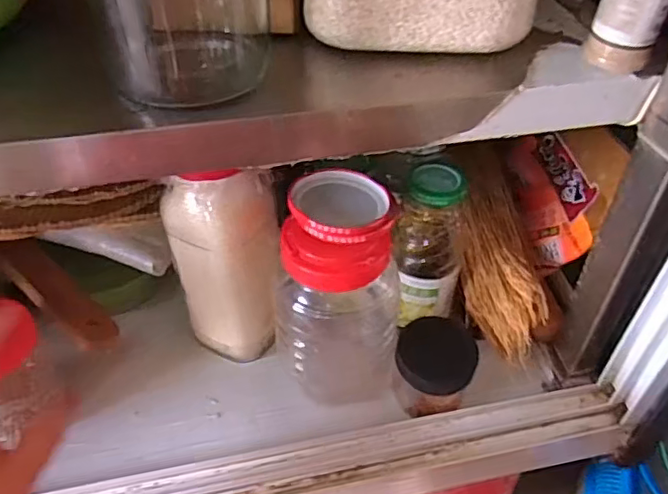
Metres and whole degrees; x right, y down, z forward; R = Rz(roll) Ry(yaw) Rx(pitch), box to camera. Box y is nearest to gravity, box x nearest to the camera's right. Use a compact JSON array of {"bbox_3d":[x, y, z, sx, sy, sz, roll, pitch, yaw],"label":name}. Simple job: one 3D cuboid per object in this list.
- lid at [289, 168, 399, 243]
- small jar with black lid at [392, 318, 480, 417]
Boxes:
[{"bbox_3d":[0.002,-0.032,0.413,0.068,0.021,0.078,-34,55,-28],"label":"lid"},{"bbox_3d":[0.082,0.099,0.473,0.057,0.068,0.053,0,47,0],"label":"small jar with black lid"}]

